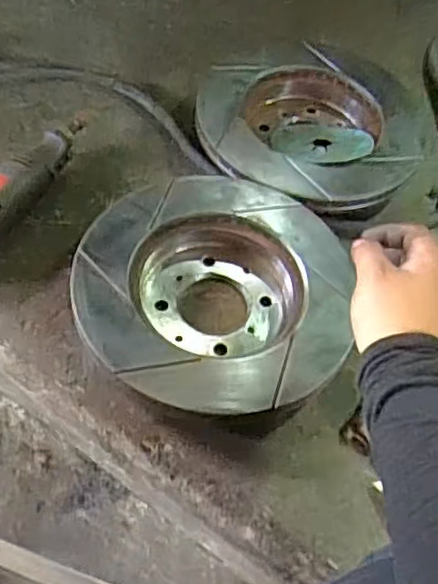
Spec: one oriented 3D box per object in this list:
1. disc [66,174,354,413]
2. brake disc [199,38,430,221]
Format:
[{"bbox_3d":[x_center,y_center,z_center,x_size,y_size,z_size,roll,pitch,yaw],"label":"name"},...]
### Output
[{"bbox_3d":[-0.002,-0.005,0.620,0.237,0.070,0.255,4,55,-5],"label":"disc"},{"bbox_3d":[0.107,-0.197,0.767,0.254,0.057,0.273,18,55,5],"label":"brake disc"}]

